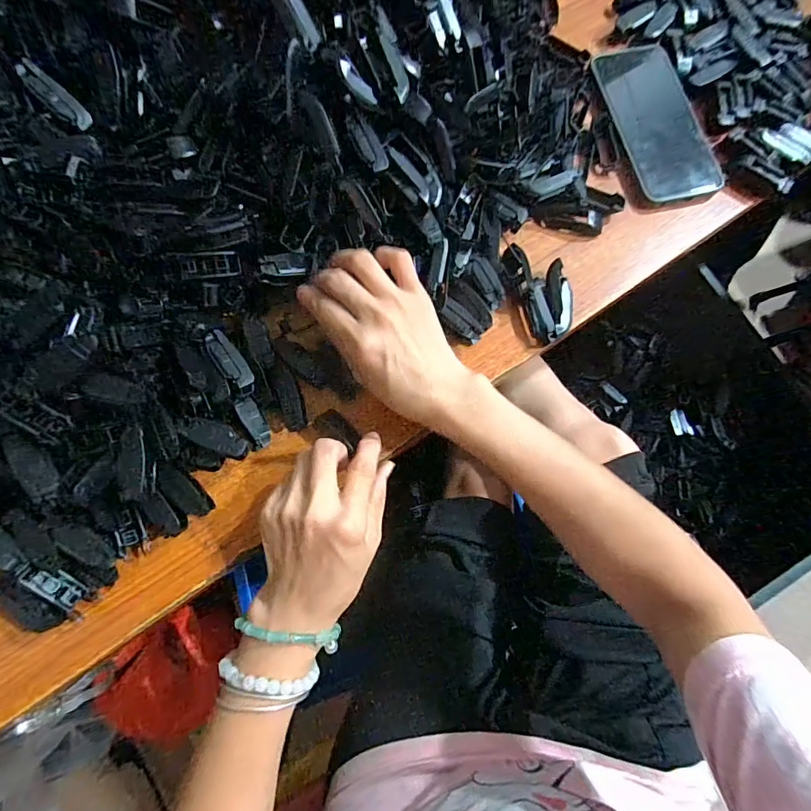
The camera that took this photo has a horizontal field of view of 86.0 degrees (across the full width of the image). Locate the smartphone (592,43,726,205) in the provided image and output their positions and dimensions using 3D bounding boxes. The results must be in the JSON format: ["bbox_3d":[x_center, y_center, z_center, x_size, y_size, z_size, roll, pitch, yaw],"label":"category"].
[{"bbox_3d":[0.233,-0.268,0.405,0.075,0.005,0.171,-12,76,-5],"label":"smartphone"}]

